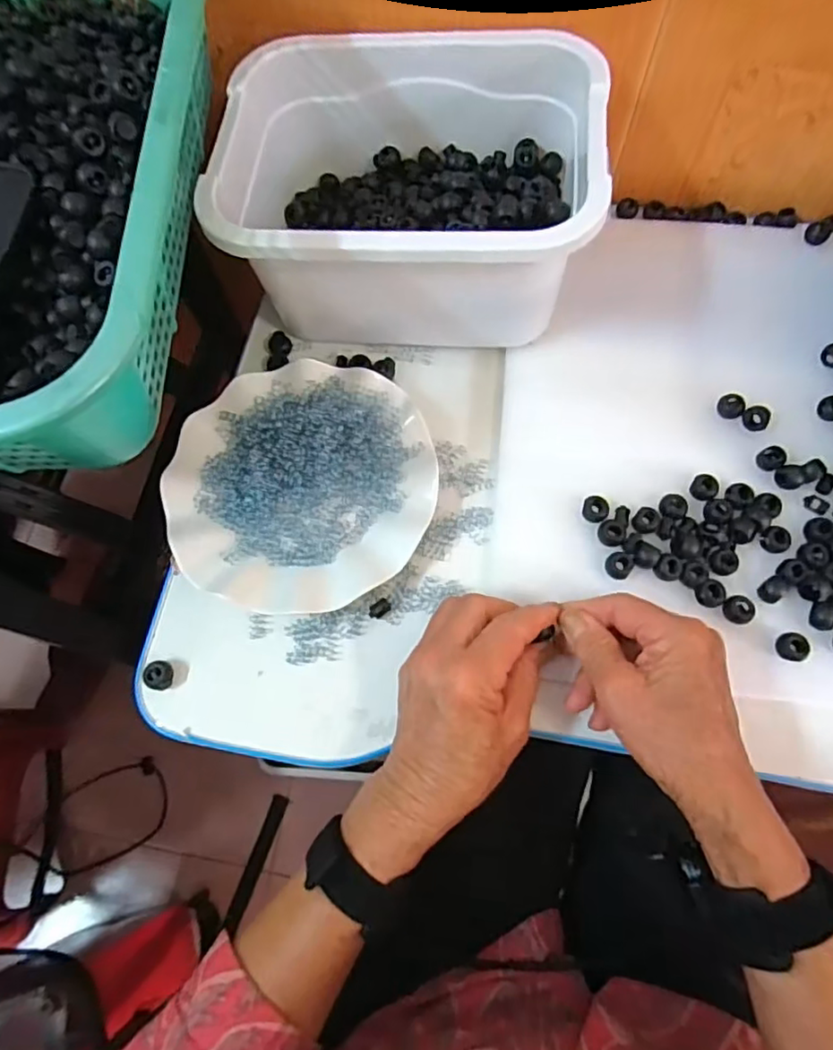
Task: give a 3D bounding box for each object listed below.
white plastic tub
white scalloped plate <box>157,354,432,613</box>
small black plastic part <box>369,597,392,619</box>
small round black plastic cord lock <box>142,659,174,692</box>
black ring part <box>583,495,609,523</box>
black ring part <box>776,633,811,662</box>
[{"bbox_3d":[-0.005,-0.227,0.428,0.242,0.122,0.191,6,70,4],"label":"white plastic tub"},{"bbox_3d":[-0.078,-0.031,0.414,0.177,0.028,0.174,-1,70,2],"label":"white scalloped plate"},{"bbox_3d":[-0.025,0.055,0.394,0.015,0.004,0.010,-39,73,-12],"label":"small black plastic part"},{"bbox_3d":[-0.164,0.095,0.378,0.015,0.008,0.018,2,70,3],"label":"small round black plastic cord lock"},{"bbox_3d":[0.120,-0.011,0.396,0.017,0.005,0.015,30,74,12],"label":"black ring part"},{"bbox_3d":[0.229,0.075,0.363,0.016,0.009,0.017,-14,70,-3],"label":"black ring part"}]

